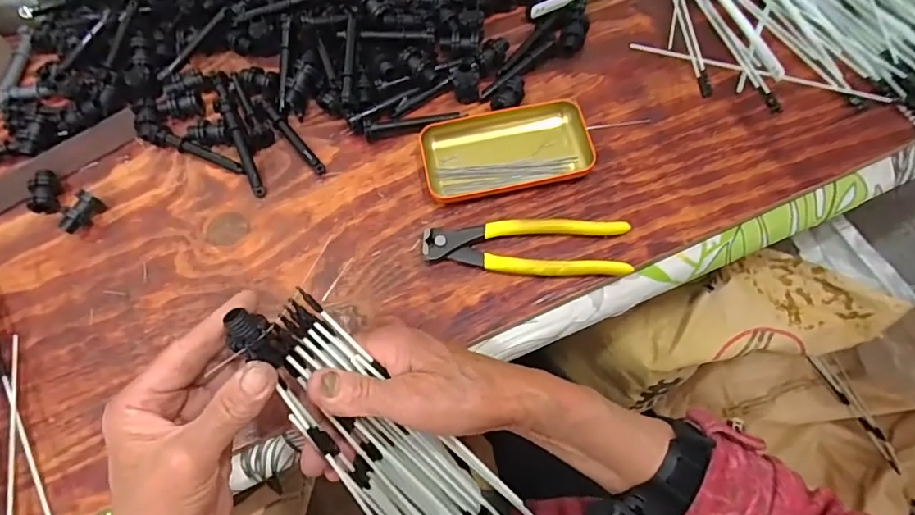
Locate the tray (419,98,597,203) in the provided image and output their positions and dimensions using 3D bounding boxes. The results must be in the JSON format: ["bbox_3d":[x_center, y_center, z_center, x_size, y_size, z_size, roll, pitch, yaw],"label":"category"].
[{"bbox_3d":[0.041,-0.096,0.461,0.140,0.021,0.075,-11,65,-2],"label":"tray"}]

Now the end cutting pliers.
[{"bbox_3d":[0.056,-0.007,0.424,0.161,0.017,0.045,-1,65,3],"label":"end cutting pliers"}]

